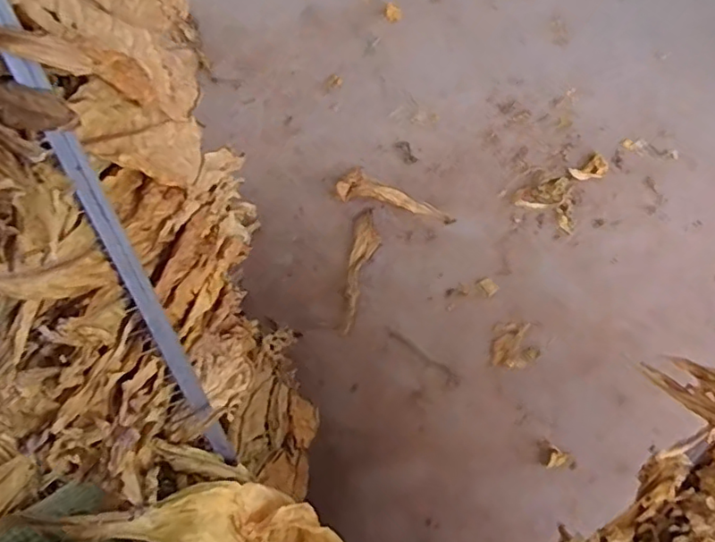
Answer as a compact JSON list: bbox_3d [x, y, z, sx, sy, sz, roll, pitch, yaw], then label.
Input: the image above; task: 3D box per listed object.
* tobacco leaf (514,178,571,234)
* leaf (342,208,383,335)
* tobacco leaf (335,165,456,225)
[{"bbox_3d":[0.468,-0.177,1.426,0.146,0.007,0.121,29,70,12],"label":"tobacco leaf"},{"bbox_3d":[0.009,-0.003,1.367,0.062,0.012,0.297,9,68,4],"label":"leaf"},{"bbox_3d":[0.090,-0.172,1.411,0.286,0.050,0.091,22,69,9],"label":"tobacco leaf"}]

